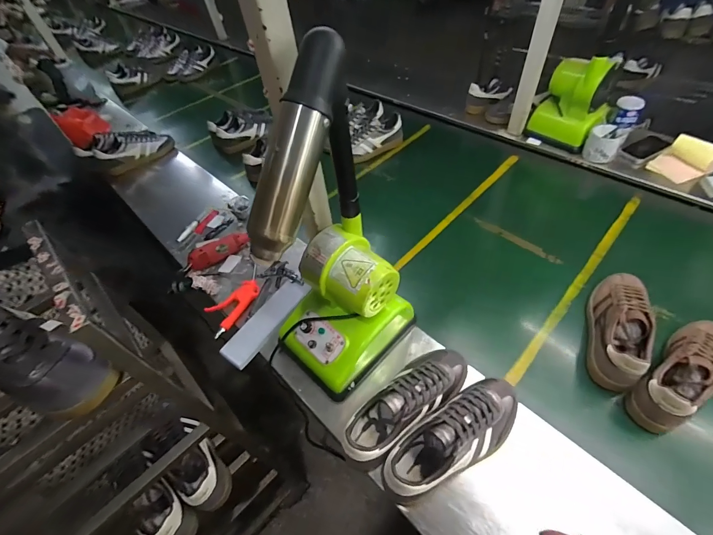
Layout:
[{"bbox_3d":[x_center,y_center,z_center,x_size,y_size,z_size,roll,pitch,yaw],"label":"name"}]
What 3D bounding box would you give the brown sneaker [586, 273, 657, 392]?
[{"bbox_3d":[0.516,0.105,0.660,0.094,0.093,0.267,14,49,24],"label":"brown sneaker"}]

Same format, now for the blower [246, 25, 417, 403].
[{"bbox_3d":[-0.046,-0.029,0.536,0.226,0.511,0.185,-36,49,-24],"label":"blower"}]

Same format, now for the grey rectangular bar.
[{"bbox_3d":[-0.196,0.115,0.741,0.065,0.020,0.223,22,53,30],"label":"grey rectangular bar"}]

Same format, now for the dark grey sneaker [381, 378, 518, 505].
[{"bbox_3d":[0.160,0.264,0.530,0.261,0.097,0.085,-29,47,-18],"label":"dark grey sneaker"}]

